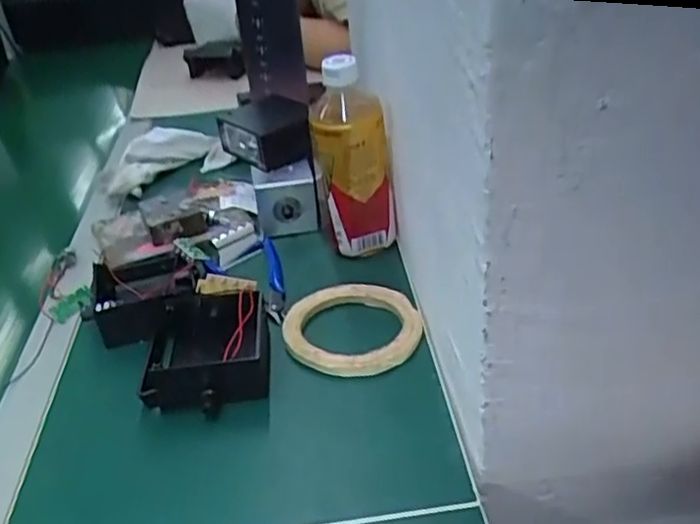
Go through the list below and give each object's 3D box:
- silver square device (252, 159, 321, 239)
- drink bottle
[{"bbox_3d":[-0.069,-0.075,0.733,0.067,0.051,0.063,-10,35,-6],"label":"silver square device"},{"bbox_3d":[0.002,-0.105,0.660,0.073,0.177,0.079,-7,35,-2],"label":"drink bottle"}]

